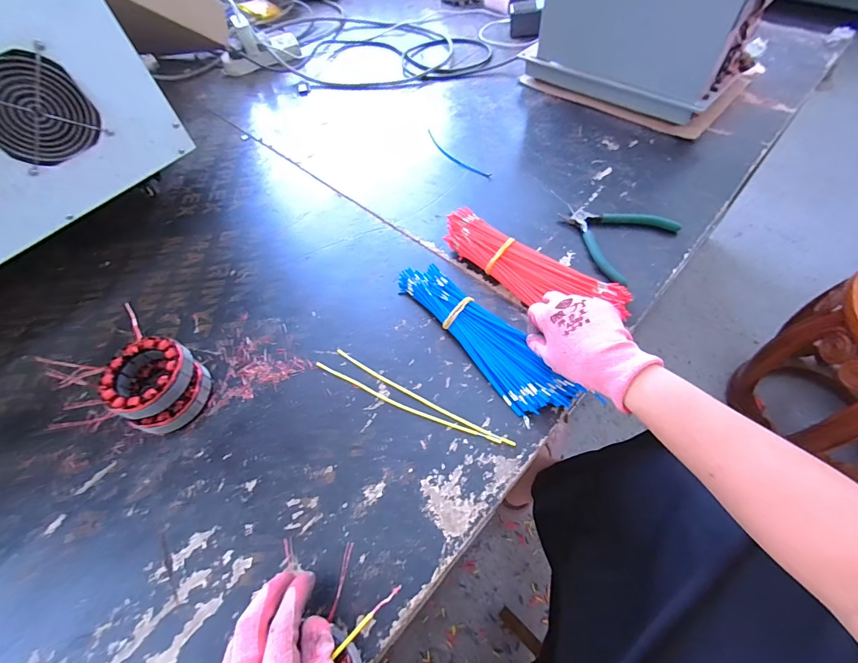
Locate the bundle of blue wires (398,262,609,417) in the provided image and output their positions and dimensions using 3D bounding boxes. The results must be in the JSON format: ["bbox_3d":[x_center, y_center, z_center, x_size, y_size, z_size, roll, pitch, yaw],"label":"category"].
[{"bbox_3d":[0.061,0.002,0.454,0.067,0.023,0.251,-36,63,-17],"label":"bundle of blue wires"}]

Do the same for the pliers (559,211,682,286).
[{"bbox_3d":[0.270,-0.129,0.518,0.126,0.014,0.137,-17,59,-6],"label":"pliers"}]

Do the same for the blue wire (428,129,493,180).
[{"bbox_3d":[0.044,-0.303,0.659,0.027,0.004,0.180,-34,62,-16],"label":"blue wire"}]

